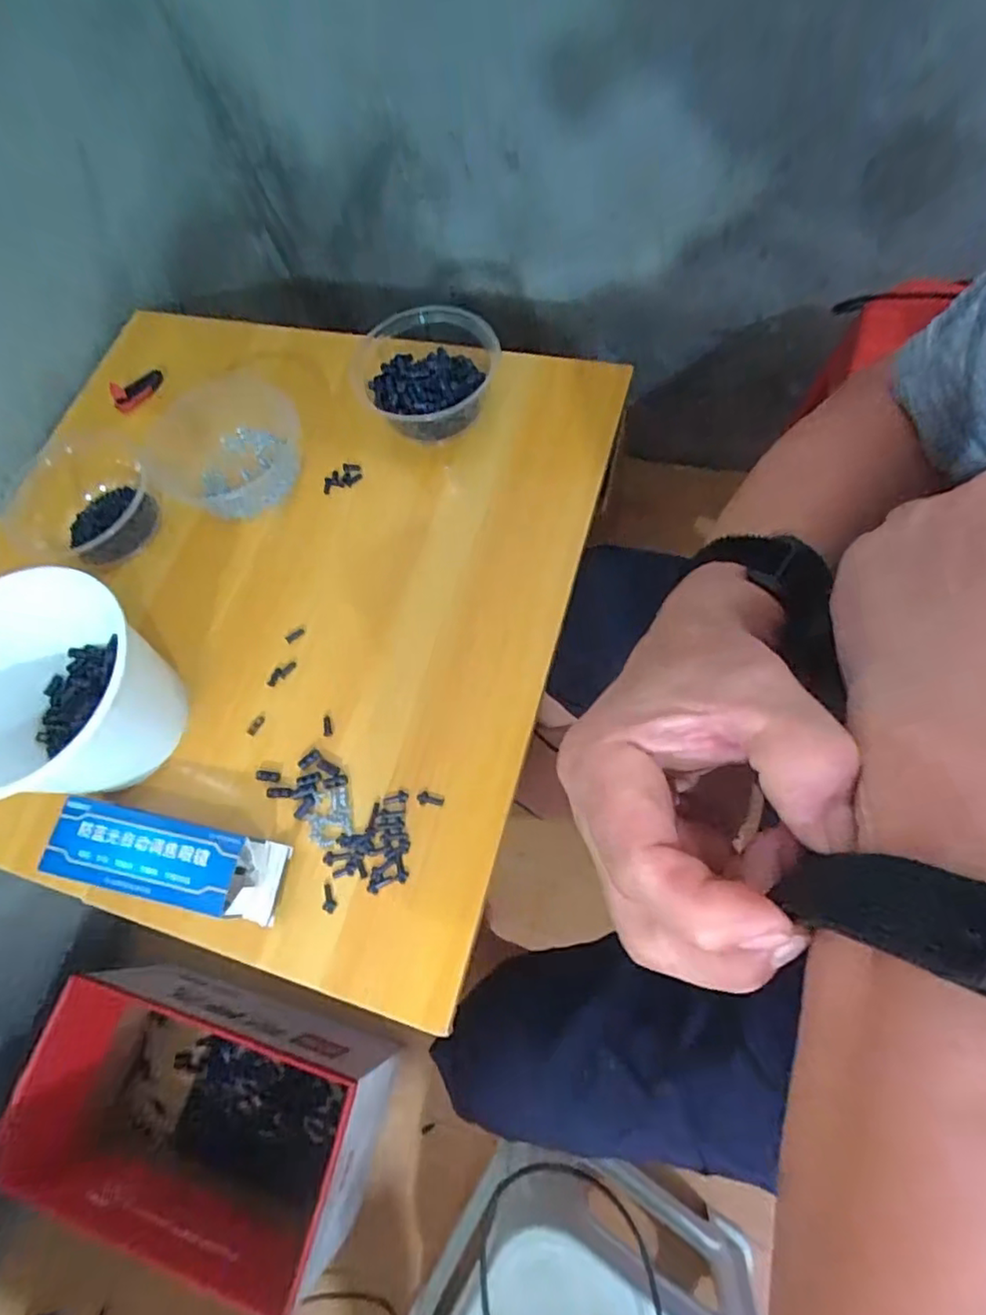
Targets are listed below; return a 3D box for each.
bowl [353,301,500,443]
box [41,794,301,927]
[{"bbox_3d":[-0.067,-0.262,0.577,0.134,0.063,0.147,8,69,9],"label":"bowl"},{"bbox_3d":[-0.239,0.146,0.448,0.175,0.025,0.055,9,68,10],"label":"box"}]

